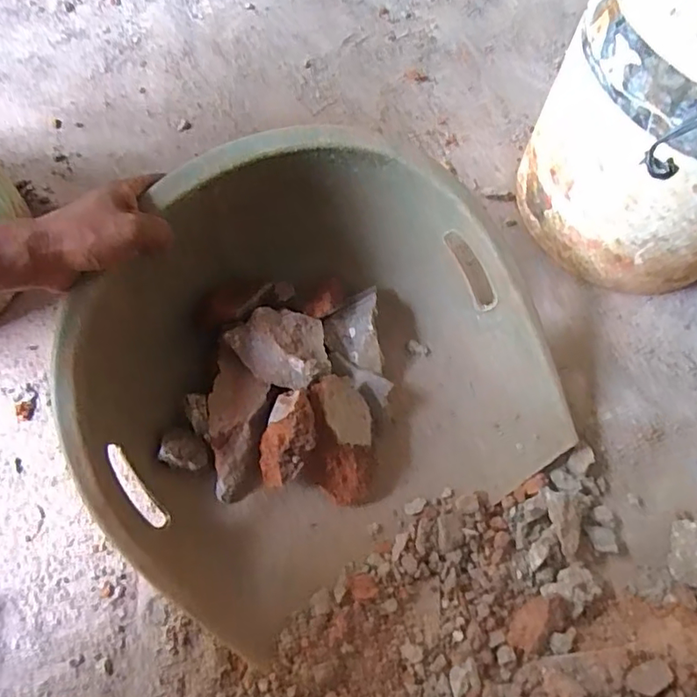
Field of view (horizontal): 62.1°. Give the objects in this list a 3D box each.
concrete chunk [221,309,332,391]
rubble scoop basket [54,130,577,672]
[{"bbox_3d":[-0.060,-0.003,0.557,0.094,0.026,0.078,43,72,15],"label":"concrete chunk"},{"bbox_3d":[-0.026,0.014,0.510,0.415,0.185,0.336,-28,70,-15],"label":"rubble scoop basket"}]

